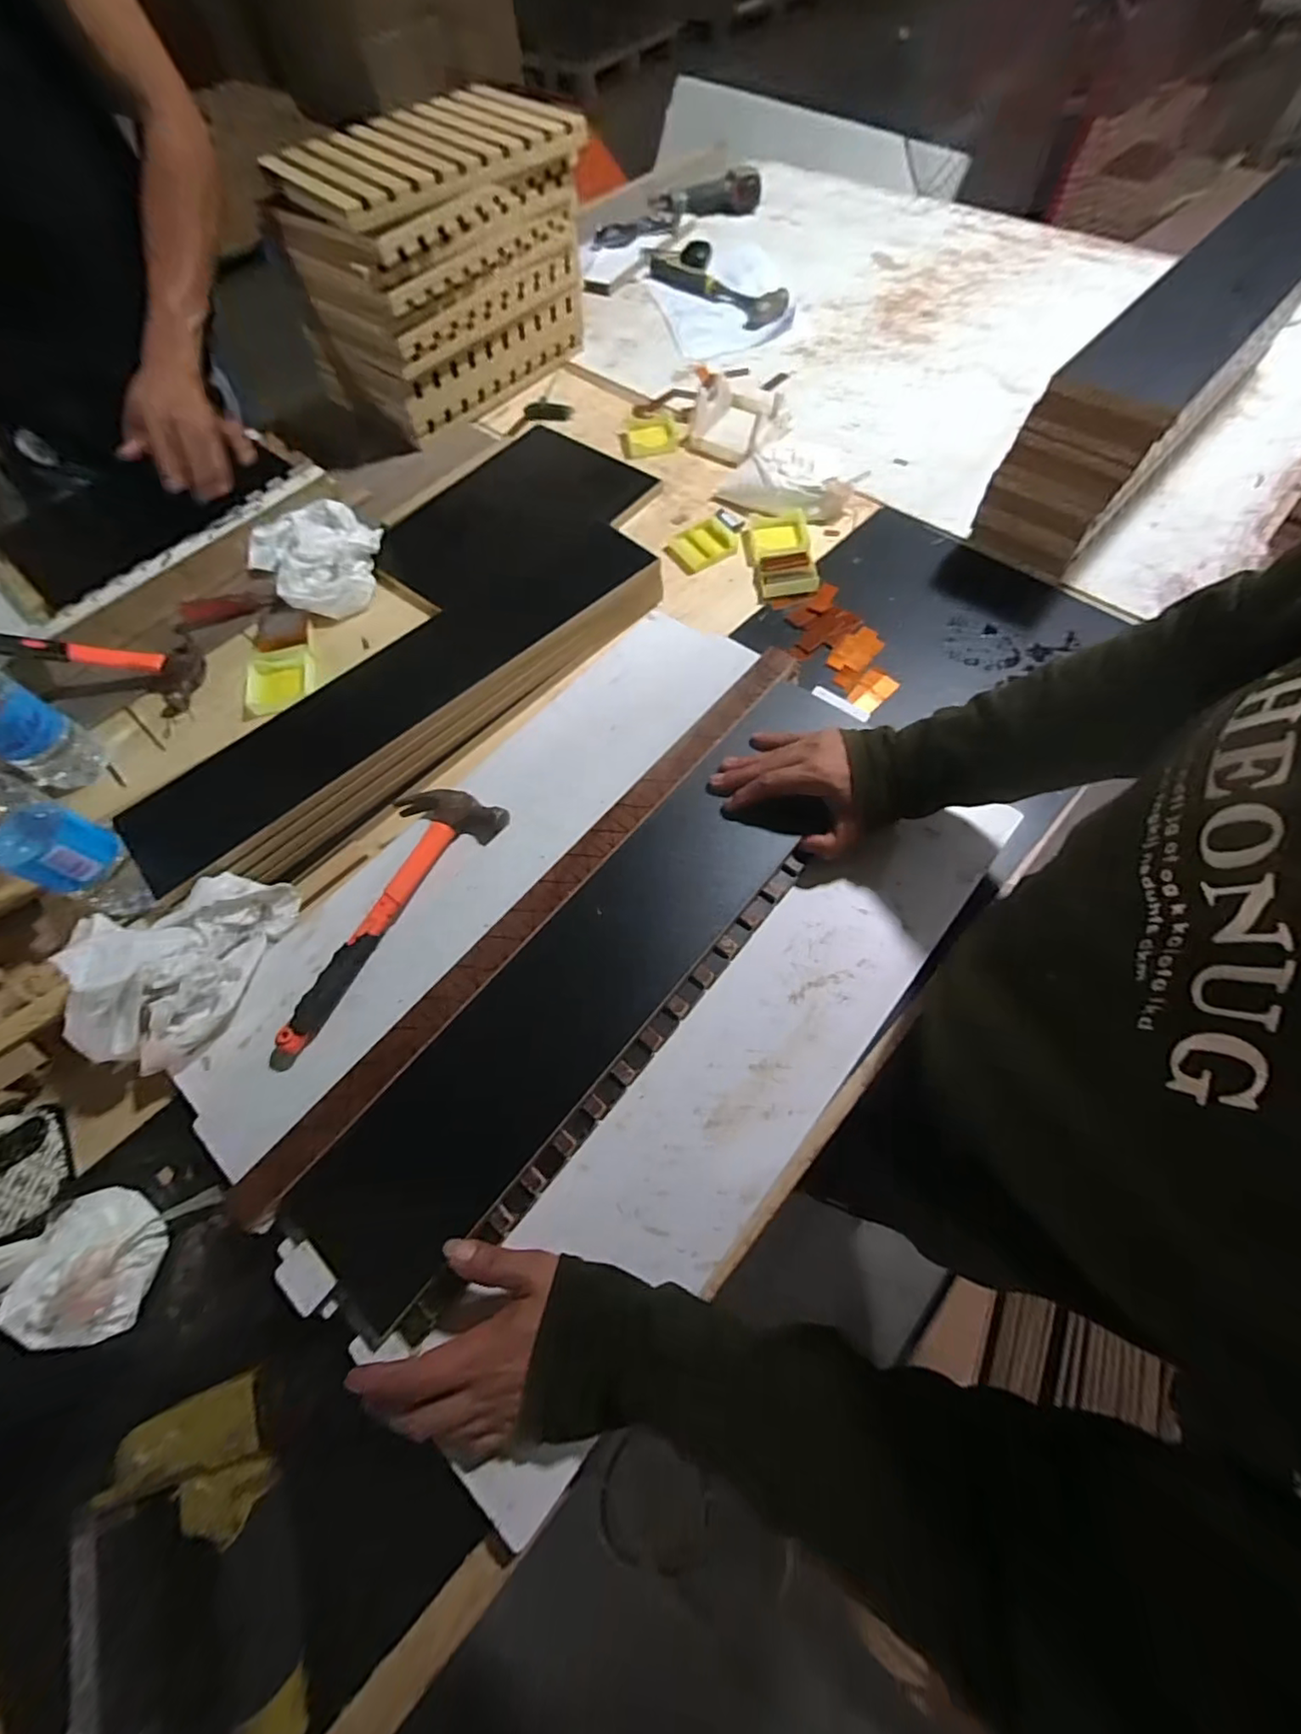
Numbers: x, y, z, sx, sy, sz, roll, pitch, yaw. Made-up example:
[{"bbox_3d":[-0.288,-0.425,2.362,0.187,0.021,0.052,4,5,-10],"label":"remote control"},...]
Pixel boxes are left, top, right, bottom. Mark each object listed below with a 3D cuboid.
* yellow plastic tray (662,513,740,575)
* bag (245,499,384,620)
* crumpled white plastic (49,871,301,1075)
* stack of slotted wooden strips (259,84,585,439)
[{"bbox_3d":[0.065,-0.401,0.718,0.081,0.015,0.066,-34,68,-13],"label":"yellow plastic tray"},{"bbox_3d":[-0.406,-0.388,0.716,0.145,0.045,0.185,-42,70,-16],"label":"bag"},{"bbox_3d":[-0.386,0.070,0.459,0.105,0.074,0.172,14,66,8],"label":"crumpled white plastic"},{"bbox_3d":[-0.290,-0.827,0.798,0.227,0.230,0.357,41,72,18],"label":"stack of slotted wooden strips"}]

